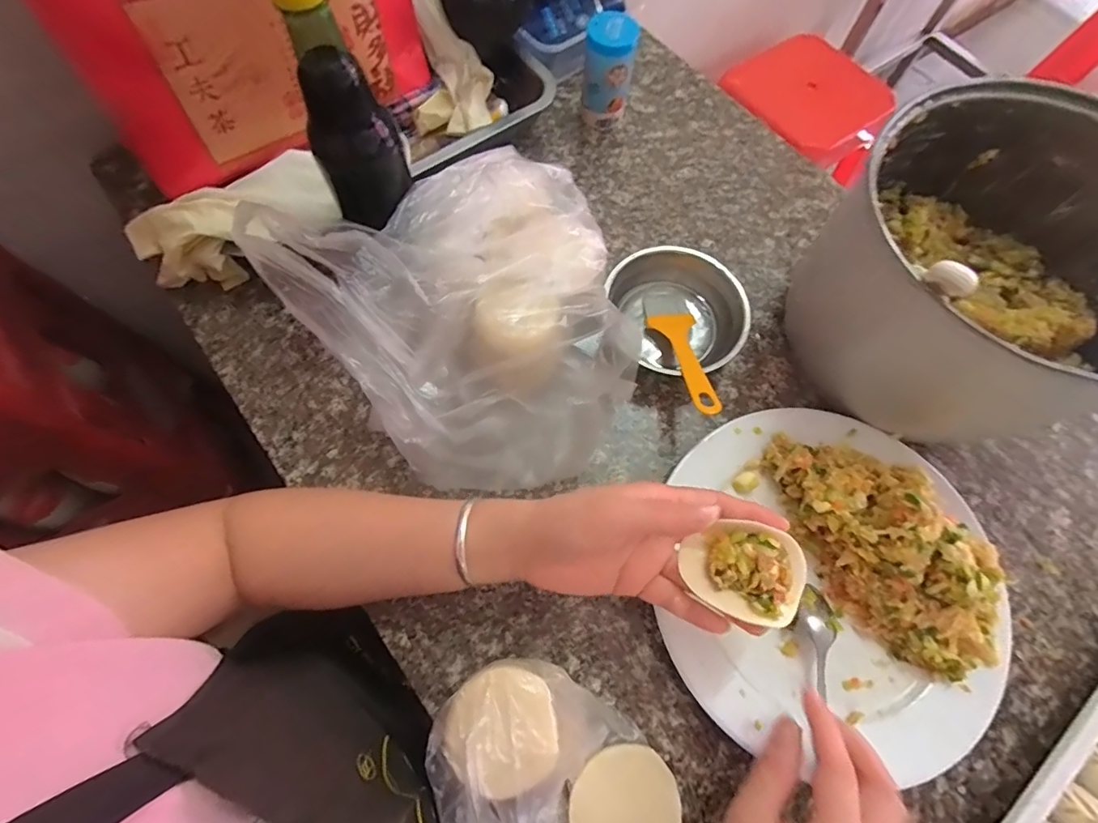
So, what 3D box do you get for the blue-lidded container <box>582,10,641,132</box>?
[{"bbox_3d":[0.060,-0.339,0.493,0.046,0.094,0.051,11,69,2],"label":"blue-lidded container"}]

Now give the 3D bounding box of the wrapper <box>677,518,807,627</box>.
[{"bbox_3d":[0.112,0.091,0.280,0.065,0.025,0.049,19,69,5],"label":"wrapper"}]

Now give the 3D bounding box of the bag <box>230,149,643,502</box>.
[{"bbox_3d":[-0.056,-0.079,0.380,0.225,0.115,0.273,-35,74,-14],"label":"bag"}]

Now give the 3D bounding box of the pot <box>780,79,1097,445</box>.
[{"bbox_3d":[0.315,-0.096,0.371,0.215,0.167,0.216,1,69,-2],"label":"pot"}]

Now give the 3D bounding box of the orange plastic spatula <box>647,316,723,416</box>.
[{"bbox_3d":[0.113,-0.040,0.394,0.038,0.008,0.117,-5,48,-4],"label":"orange plastic spatula"}]

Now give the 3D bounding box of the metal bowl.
[{"bbox_3d":[0.109,-0.082,0.424,0.103,0.046,0.113,1,69,-2],"label":"metal bowl"}]

